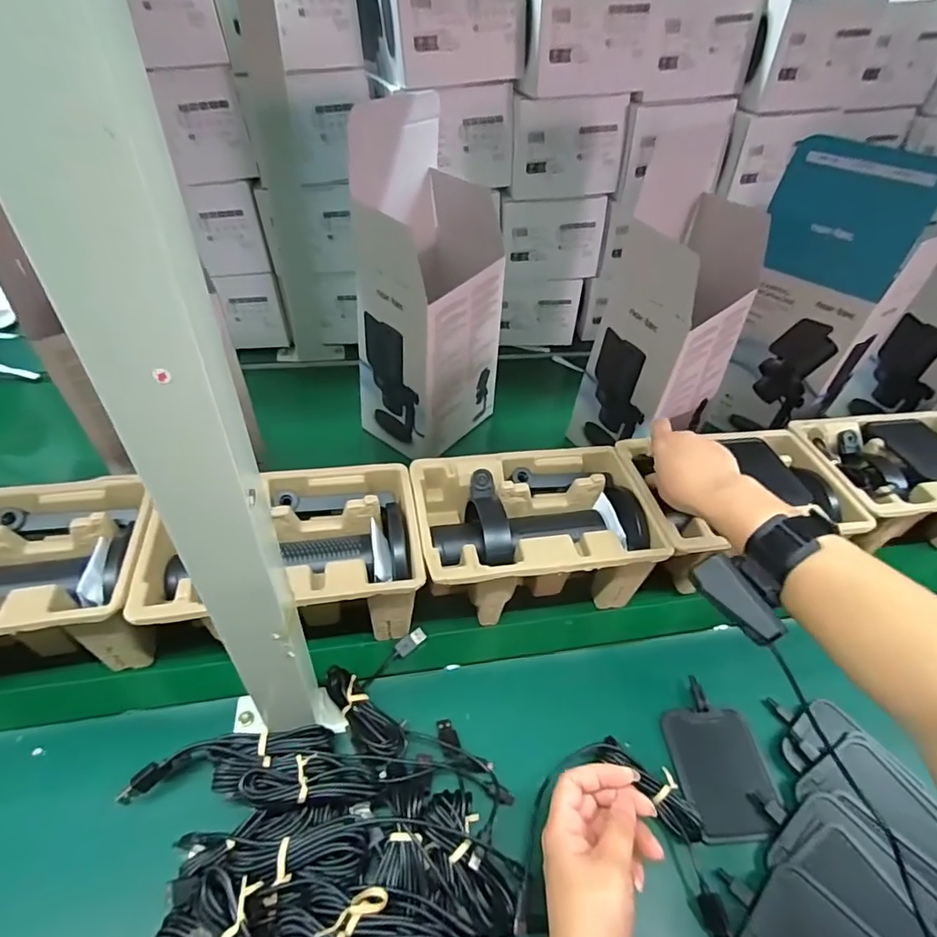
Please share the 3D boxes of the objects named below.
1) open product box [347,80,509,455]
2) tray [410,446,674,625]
[{"bbox_3d":[-0.041,-0.197,0.595,0.124,0.335,0.163,31,49,23],"label":"open product box"},{"bbox_3d":[0.059,0.069,0.536,0.219,0.099,0.145,-4,45,-11],"label":"tray"}]

